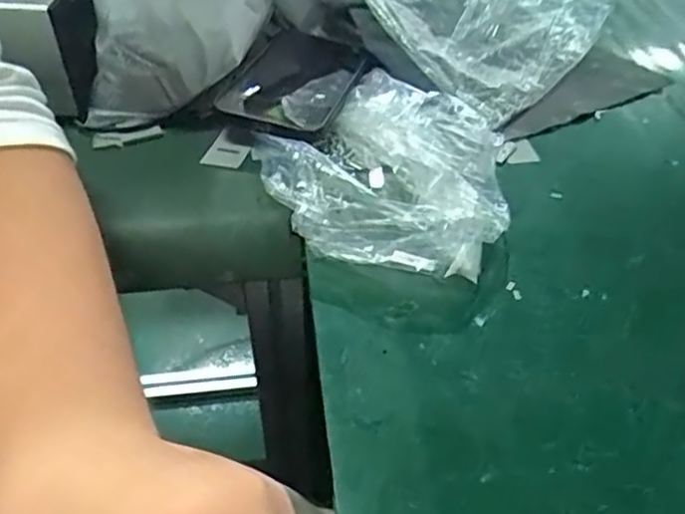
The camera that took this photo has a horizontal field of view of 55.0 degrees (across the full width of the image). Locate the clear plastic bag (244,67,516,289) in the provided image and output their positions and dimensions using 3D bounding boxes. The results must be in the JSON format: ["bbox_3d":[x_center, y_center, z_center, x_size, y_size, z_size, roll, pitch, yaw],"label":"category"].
[{"bbox_3d":[0.020,-0.054,0.394,0.126,0.040,0.175,-21,49,-22],"label":"clear plastic bag"}]

